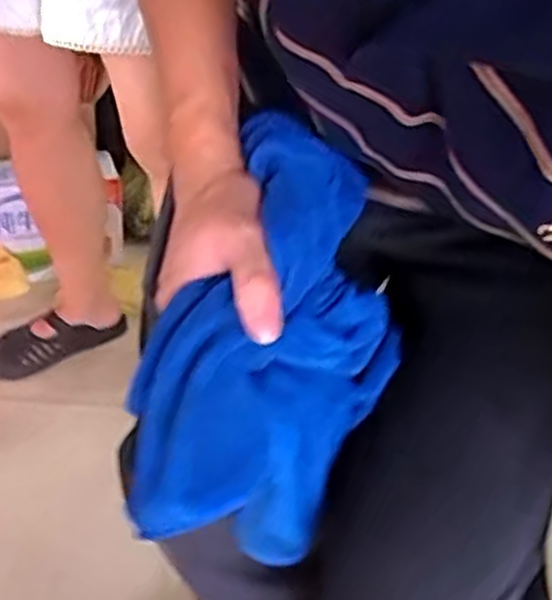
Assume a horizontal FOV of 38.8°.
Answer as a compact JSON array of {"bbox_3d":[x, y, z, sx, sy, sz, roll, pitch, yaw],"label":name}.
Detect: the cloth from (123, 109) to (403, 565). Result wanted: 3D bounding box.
[{"bbox_3d":[0.006,0.024,0.457,0.065,0.138,0.250,-2,59,56],"label":"cloth"}]

